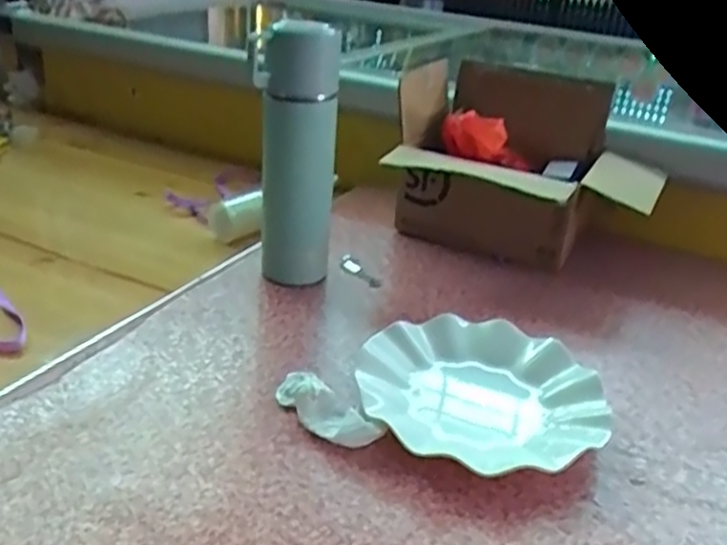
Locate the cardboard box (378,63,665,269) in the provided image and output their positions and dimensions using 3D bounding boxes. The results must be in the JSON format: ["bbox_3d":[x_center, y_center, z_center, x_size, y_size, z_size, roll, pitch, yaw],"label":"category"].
[{"bbox_3d":[0.171,-0.107,0.768,0.262,0.178,0.188,12,29,14],"label":"cardboard box"}]

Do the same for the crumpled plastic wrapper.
[{"bbox_3d":[-0.030,0.100,0.514,0.092,0.025,0.034,27,35,36],"label":"crumpled plastic wrapper"}]

